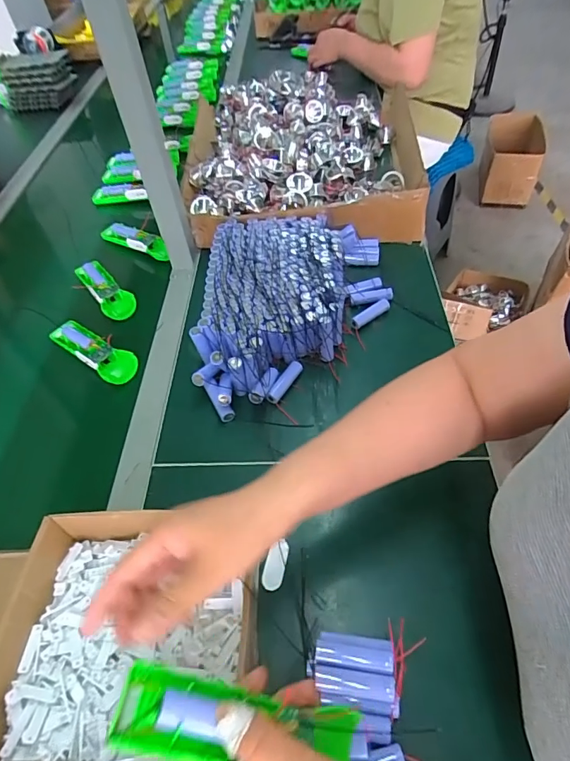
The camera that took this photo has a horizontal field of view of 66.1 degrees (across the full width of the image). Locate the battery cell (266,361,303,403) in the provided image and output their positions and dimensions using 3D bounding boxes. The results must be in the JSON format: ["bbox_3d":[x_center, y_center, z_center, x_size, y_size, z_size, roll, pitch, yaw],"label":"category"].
[{"bbox_3d":[-0.001,0.003,0.575,0.018,0.018,0.068,27,58,22],"label":"battery cell"}]

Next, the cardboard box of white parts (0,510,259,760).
[{"bbox_3d":[-0.136,0.220,0.387,0.219,0.067,0.189,-3,52,1],"label":"cardboard box of white parts"}]

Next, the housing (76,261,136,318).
[{"bbox_3d":[-0.303,-0.155,0.729,0.050,0.022,0.157,-35,58,-21],"label":"housing"}]

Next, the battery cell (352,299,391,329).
[{"bbox_3d":[0.127,-0.098,0.645,0.071,0.016,0.018,-35,58,-21],"label":"battery cell"}]

